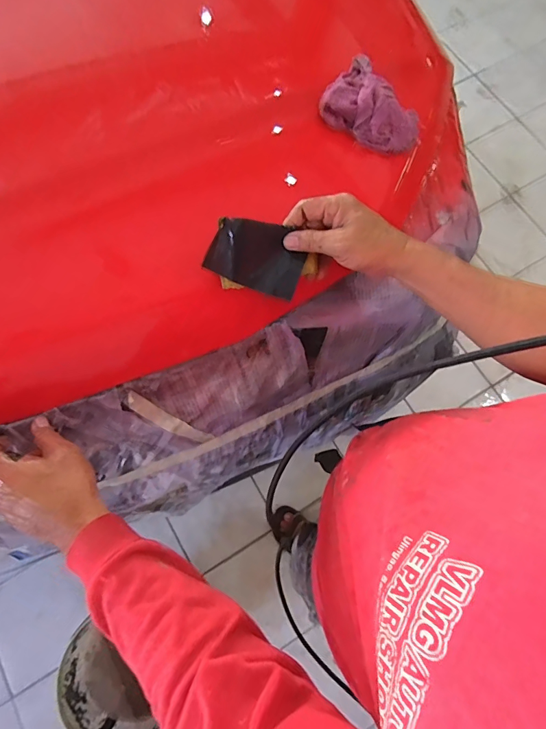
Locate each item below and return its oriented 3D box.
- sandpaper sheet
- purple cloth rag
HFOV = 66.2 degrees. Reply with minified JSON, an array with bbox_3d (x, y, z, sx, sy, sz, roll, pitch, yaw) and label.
[{"bbox_3d":[-0.016,-0.120,0.463,0.103,0.008,0.071,19,97,-19],"label":"sandpaper sheet"},{"bbox_3d":[0.143,-0.355,0.580,0.134,0.046,0.100,33,75,8],"label":"purple cloth rag"}]

